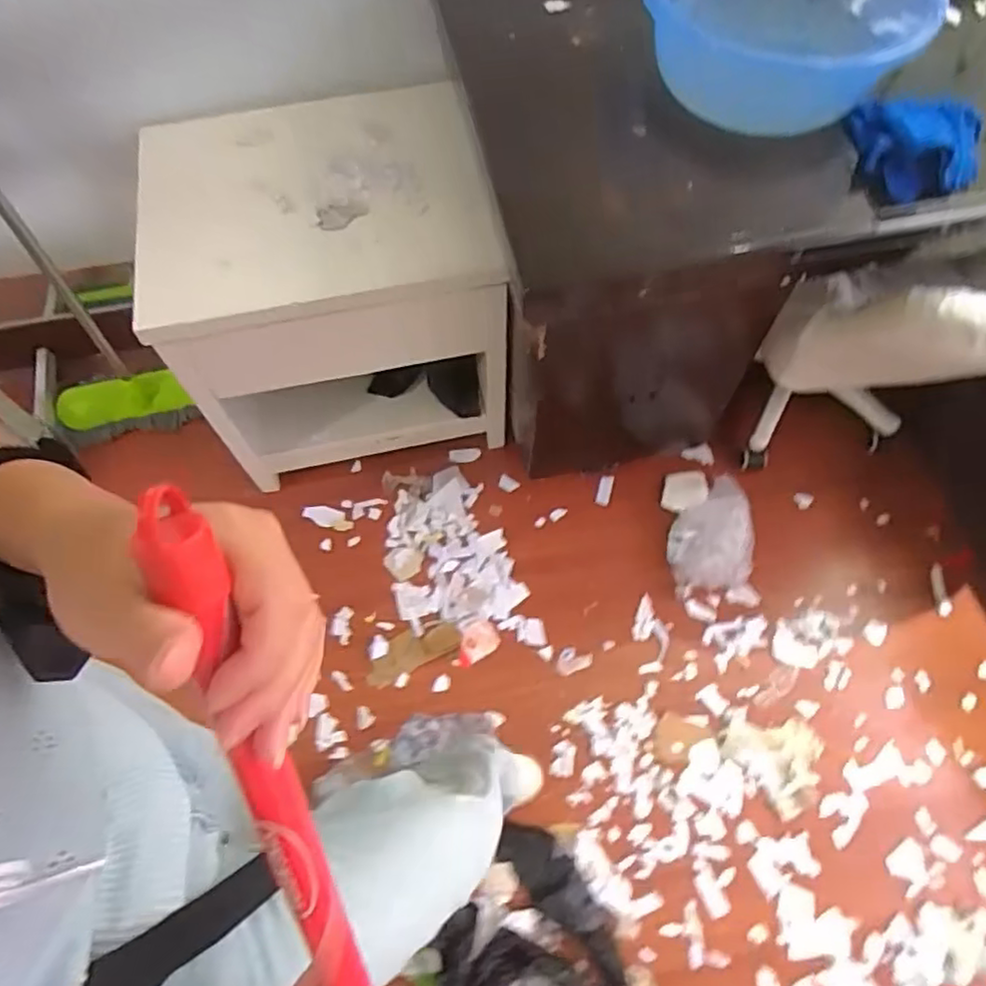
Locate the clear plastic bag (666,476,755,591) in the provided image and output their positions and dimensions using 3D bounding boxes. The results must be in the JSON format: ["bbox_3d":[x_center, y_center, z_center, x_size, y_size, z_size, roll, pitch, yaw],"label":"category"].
[{"bbox_3d":[0.435,0.085,1.330,0.161,0.084,0.203,-2,65,0],"label":"clear plastic bag"}]

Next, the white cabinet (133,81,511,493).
[{"bbox_3d":[-0.279,-0.372,1.240,0.518,0.501,0.435,-12,65,-6],"label":"white cabinet"}]

